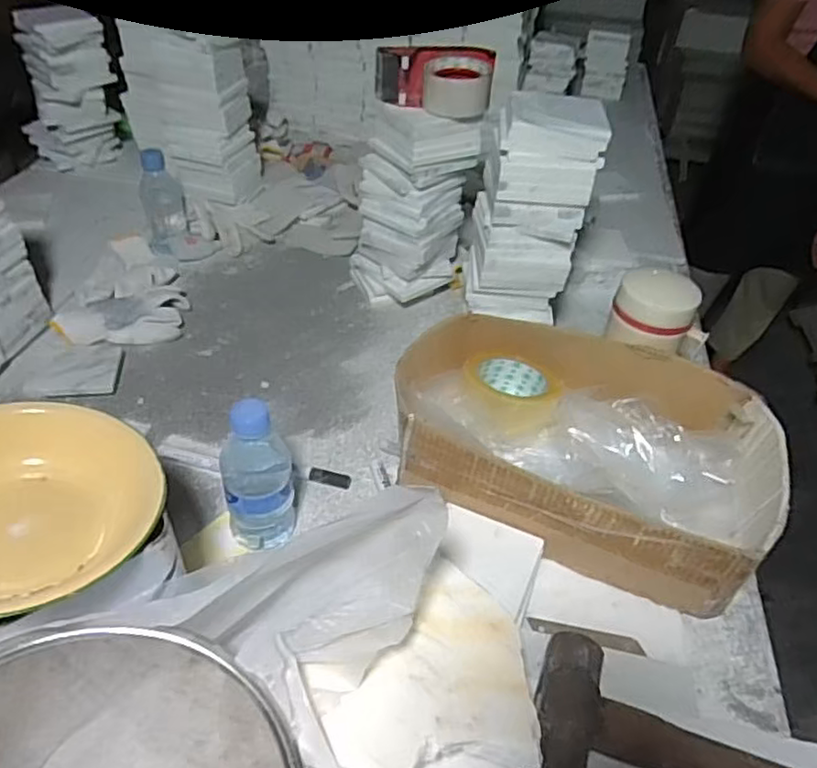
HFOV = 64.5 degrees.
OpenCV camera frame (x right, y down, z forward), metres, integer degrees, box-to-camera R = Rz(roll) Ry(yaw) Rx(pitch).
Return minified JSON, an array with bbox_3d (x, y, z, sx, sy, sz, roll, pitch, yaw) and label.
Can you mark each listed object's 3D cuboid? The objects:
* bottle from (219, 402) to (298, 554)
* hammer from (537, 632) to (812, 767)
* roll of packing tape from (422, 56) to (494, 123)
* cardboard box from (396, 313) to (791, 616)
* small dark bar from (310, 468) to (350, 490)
[{"bbox_3d":[-0.136,0.091,0.595,0.061,0.173,0.056,1,41,-8],"label":"bottle"},{"bbox_3d":[0.228,0.257,0.444,0.283,0.033,0.098,13,40,6],"label":"hammer"},{"bbox_3d":[0.058,-0.360,0.785,0.081,0.051,0.082,7,40,0],"label":"roll of packing tape"},{"bbox_3d":[0.169,0.055,0.670,0.369,0.101,0.237,19,41,14],"label":"cardboard box"},{"bbox_3d":[-0.083,0.099,0.688,0.043,0.013,0.016,11,40,4],"label":"small dark bar"}]

